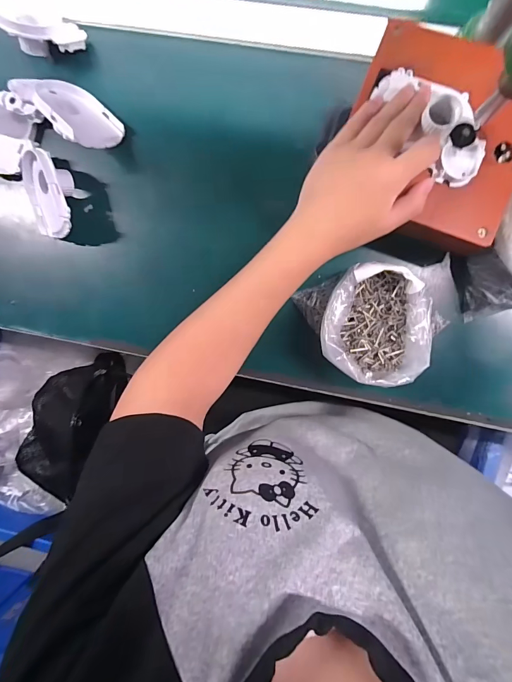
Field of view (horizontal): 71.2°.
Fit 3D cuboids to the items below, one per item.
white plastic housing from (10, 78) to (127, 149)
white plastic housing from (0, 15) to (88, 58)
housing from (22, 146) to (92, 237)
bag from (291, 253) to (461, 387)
[{"bbox_3d":[-0.191,-0.233,0.373,0.088,0.072,0.025,43,137,-1],"label":"white plastic housing"},{"bbox_3d":[-0.230,-0.324,0.369,0.100,0.039,0.042,-2,97,-21],"label":"white plastic housing"},{"bbox_3d":[-0.211,-0.162,0.390,0.071,0.048,0.087,-2,108,41],"label":"housing"},{"bbox_3d":[0.121,-0.019,0.355,0.132,0.066,0.110,-16,95,7],"label":"bag"}]

